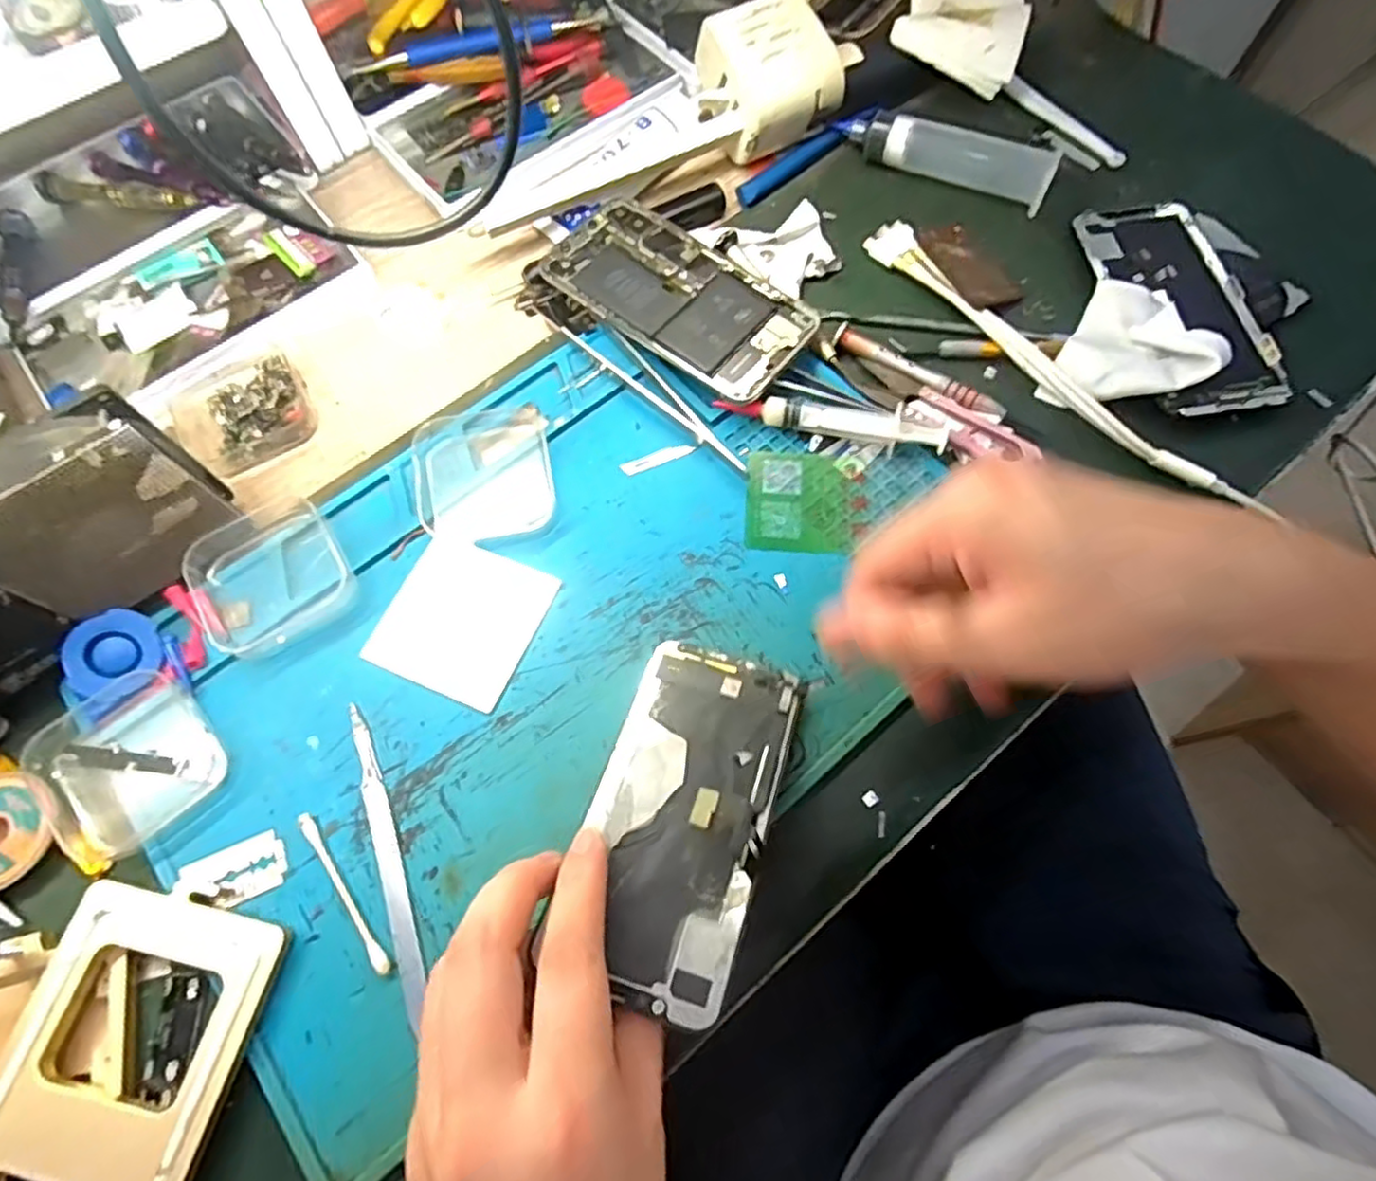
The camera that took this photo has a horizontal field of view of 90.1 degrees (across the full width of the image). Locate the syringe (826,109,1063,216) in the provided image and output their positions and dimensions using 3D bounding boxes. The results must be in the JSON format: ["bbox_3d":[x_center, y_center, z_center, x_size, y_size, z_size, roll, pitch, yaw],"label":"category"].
[{"bbox_3d":[0.148,-0.254,0.399,0.123,0.023,0.028,23,72,9],"label":"syringe"}]

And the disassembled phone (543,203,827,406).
[{"bbox_3d":[-0.005,-0.157,0.361,0.140,0.005,0.072,38,73,13],"label":"disassembled phone"}]

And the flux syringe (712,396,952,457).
[{"bbox_3d":[0.073,-0.086,0.339,0.112,0.017,0.019,11,70,5],"label":"flux syringe"}]

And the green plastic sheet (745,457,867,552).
[{"bbox_3d":[0.057,-0.043,0.331,0.055,0.004,0.051,4,70,3],"label":"green plastic sheet"}]

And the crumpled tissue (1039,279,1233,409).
[{"bbox_3d":[0.229,-0.120,0.346,0.066,0.020,0.080,31,73,12],"label":"crumpled tissue"}]

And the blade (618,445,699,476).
[{"bbox_3d":[-0.015,-0.067,0.346,0.037,0.004,0.008,-22,78,-6],"label":"blade"}]

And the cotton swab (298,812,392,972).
[{"bbox_3d":[-0.138,0.120,0.274,0.005,0.005,0.072,-36,73,-11],"label":"cotton swab"}]

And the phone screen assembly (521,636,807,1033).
[{"bbox_3d":[0.002,0.081,0.261,0.066,0.004,0.137,10,52,5],"label":"phone screen assembly"}]

